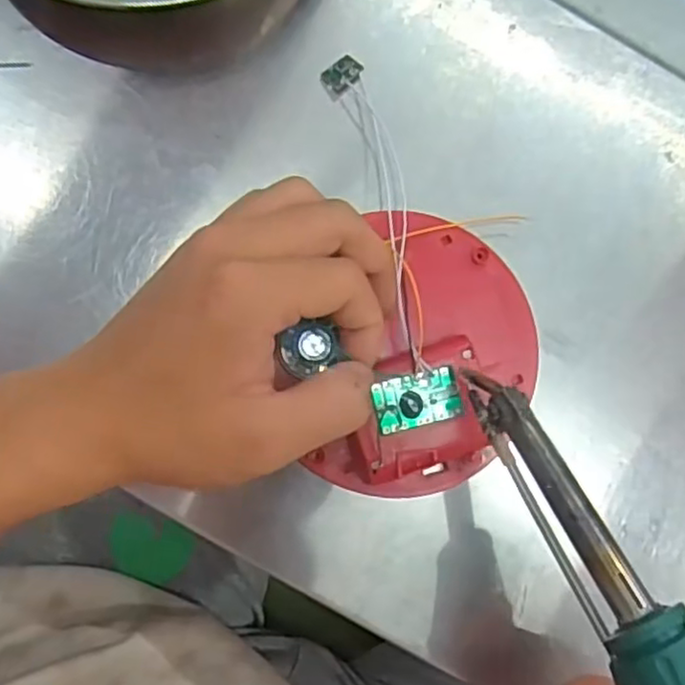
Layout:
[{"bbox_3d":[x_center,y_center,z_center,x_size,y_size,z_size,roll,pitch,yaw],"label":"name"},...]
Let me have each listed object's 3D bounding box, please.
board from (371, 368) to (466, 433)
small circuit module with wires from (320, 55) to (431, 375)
[{"bbox_3d":[0.031,0.023,0.277,0.035,0.004,0.021,-13,85,-7],"label":"board"},{"bbox_3d":[0.017,-0.058,0.296,0.028,0.019,0.147,-8,72,-7],"label":"small circuit module with wires"}]

